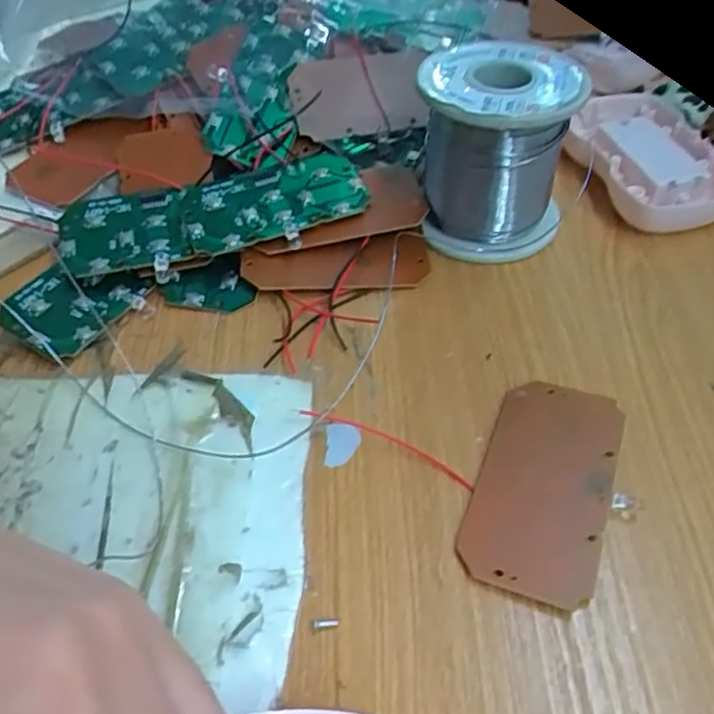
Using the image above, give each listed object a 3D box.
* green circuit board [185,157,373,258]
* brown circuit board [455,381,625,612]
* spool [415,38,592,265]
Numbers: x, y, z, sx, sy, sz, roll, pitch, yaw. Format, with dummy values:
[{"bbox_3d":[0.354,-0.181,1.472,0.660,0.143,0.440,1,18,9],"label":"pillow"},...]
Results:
[{"bbox_3d":[-0.033,-0.063,0.276,0.073,0.005,0.038,-16,61,-11],"label":"green circuit board"},{"bbox_3d":[0.057,0.037,0.205,0.038,0.004,0.074,15,51,17],"label":"brown circuit board"},{"bbox_3d":[0.054,-0.084,0.273,0.061,0.063,0.060,3,48,6],"label":"spool"}]

